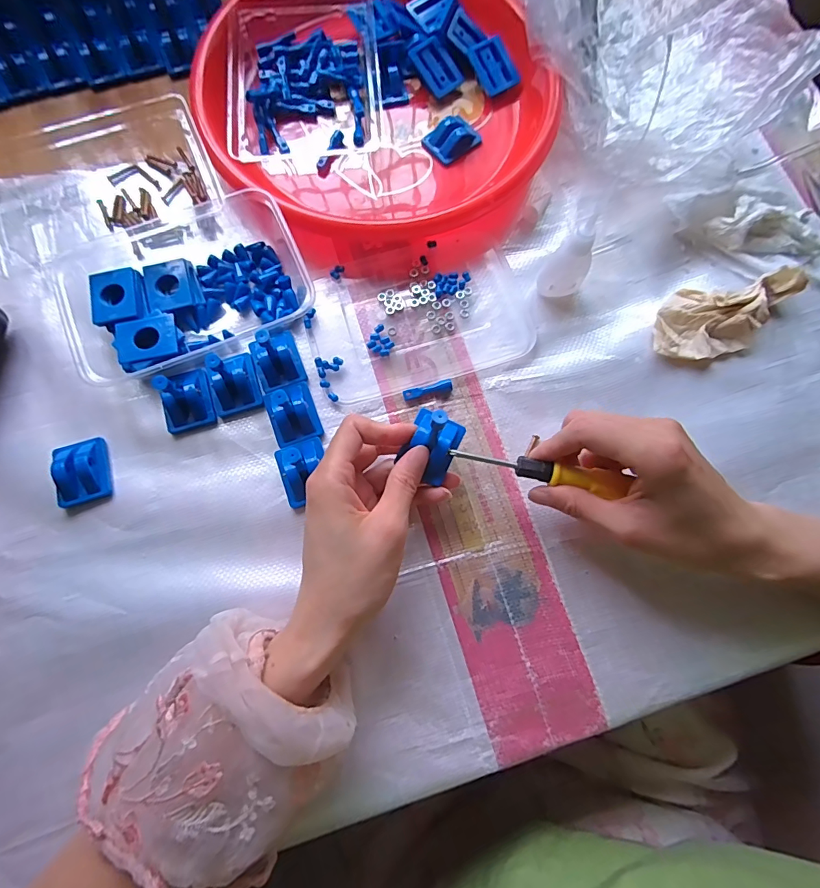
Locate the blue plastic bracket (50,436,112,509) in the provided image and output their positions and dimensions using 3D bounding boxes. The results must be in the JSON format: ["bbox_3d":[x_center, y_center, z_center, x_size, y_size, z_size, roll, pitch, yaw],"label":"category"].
[{"bbox_3d":[-0.230,0.019,0.306,0.034,0.018,0.044,-14,76,-4],"label":"blue plastic bracket"}]

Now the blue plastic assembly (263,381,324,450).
[{"bbox_3d":[-0.085,-0.023,0.317,0.033,0.021,0.043,-20,77,-6],"label":"blue plastic assembly"}]

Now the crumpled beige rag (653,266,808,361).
[{"bbox_3d":[0.238,-0.096,0.331,0.112,0.027,0.056,-9,76,-3],"label":"crumpled beige rag"}]

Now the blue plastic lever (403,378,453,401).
[{"bbox_3d":[0.014,-0.040,0.330,0.037,0.010,0.008,-12,76,-4],"label":"blue plastic lever"}]

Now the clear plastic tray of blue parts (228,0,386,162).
[{"bbox_3d":[-0.089,-0.308,0.378,0.123,0.034,0.167,-5,76,-2],"label":"clear plastic tray of blue parts"}]

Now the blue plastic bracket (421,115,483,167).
[{"bbox_3d":[0.037,-0.263,0.376,0.043,0.018,0.030,-39,79,-10],"label":"blue plastic bracket"}]

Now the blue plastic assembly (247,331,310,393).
[{"bbox_3d":[-0.099,-0.065,0.321,0.033,0.029,0.045,-21,77,-6],"label":"blue plastic assembly"}]

